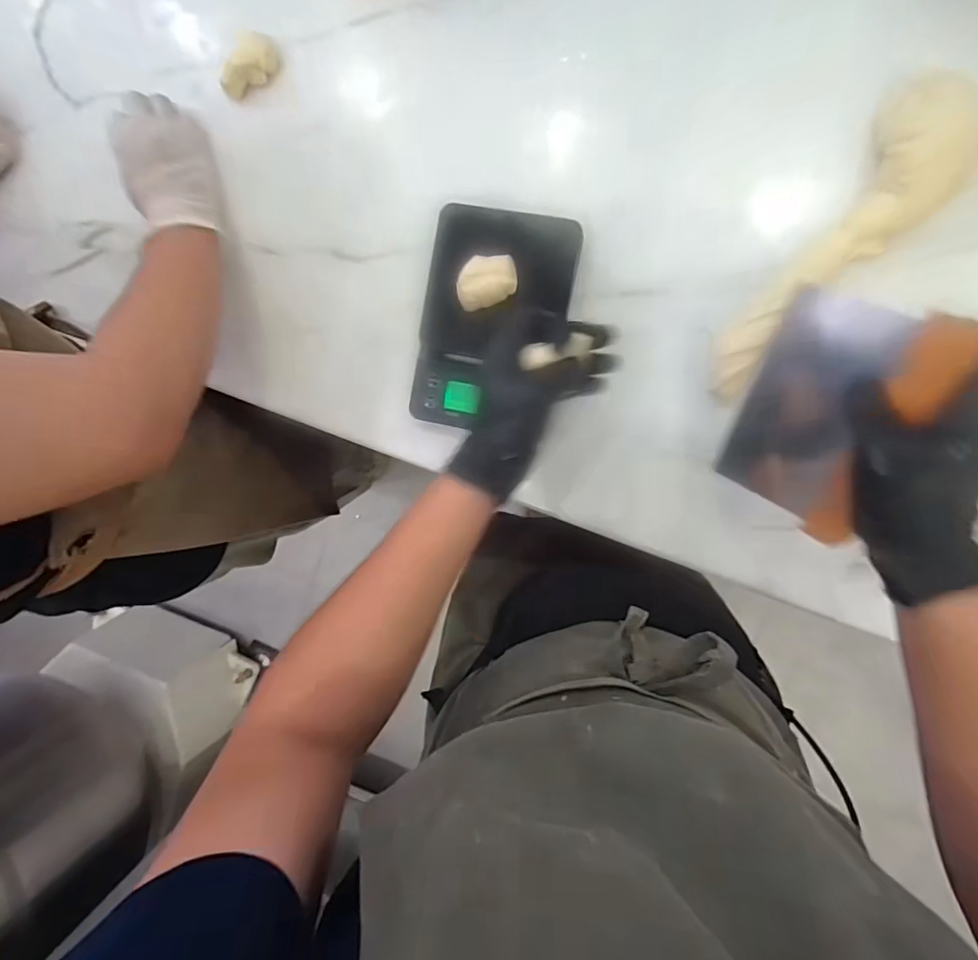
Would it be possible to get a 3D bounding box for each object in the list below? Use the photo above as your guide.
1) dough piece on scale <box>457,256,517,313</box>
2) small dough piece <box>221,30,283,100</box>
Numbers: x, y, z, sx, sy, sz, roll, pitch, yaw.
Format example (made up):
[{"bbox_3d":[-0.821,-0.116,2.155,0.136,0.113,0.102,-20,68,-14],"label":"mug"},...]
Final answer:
[{"bbox_3d":[-0.001,-0.168,0.435,0.049,0.031,0.040,1,96,8],"label":"dough piece on scale"},{"bbox_3d":[-0.227,-0.392,0.481,0.062,0.026,0.033,-21,93,9],"label":"small dough piece"}]

